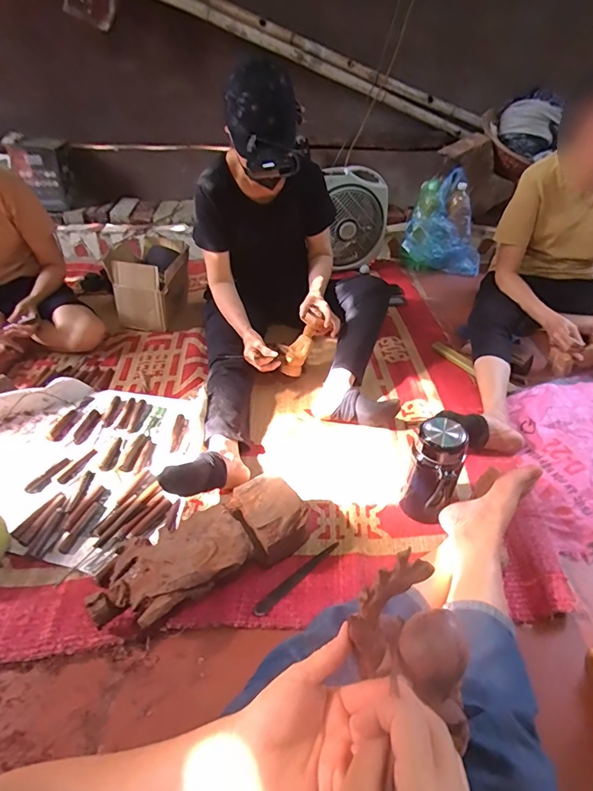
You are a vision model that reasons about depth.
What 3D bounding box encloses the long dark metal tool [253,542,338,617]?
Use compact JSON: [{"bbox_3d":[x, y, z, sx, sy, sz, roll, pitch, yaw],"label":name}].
[{"bbox_3d":[0.002,0.331,0.797,0.198,0.006,0.022,-30,47,-33],"label":"long dark metal tool"}]

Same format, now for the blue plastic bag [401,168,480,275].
[{"bbox_3d":[0.611,-0.676,1.777,0.318,0.353,0.179,11,39,14],"label":"blue plastic bag"}]

